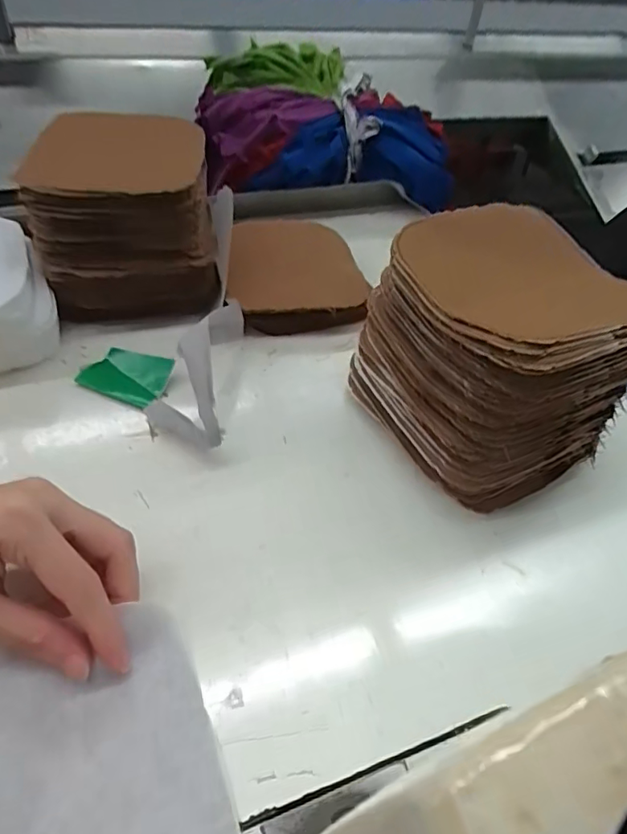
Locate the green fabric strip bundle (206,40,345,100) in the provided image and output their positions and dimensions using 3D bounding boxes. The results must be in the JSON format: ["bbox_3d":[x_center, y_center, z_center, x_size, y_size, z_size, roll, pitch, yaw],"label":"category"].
[{"bbox_3d":[-0.041,-0.378,0.581,0.153,0.033,0.082,0,45,-4],"label":"green fabric strip bundle"}]

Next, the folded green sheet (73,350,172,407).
[{"bbox_3d":[-0.135,-0.031,0.379,0.059,0.011,0.037,15,46,9],"label":"folded green sheet"}]

